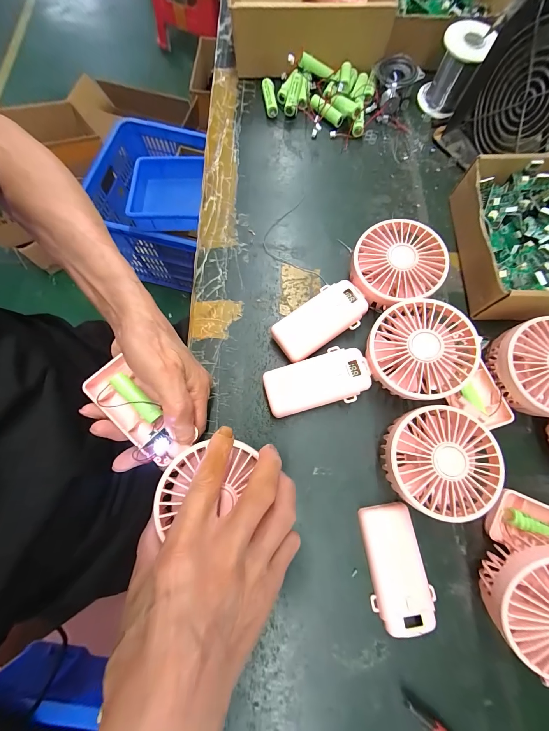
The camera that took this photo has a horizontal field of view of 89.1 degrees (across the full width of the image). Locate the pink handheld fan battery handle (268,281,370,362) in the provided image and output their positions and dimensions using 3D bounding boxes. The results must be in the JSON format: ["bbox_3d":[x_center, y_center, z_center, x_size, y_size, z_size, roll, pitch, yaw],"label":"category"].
[{"bbox_3d":[0.045,-0.043,0.282,0.093,0.031,0.045,-34,77,-7],"label":"pink handheld fan battery handle"}]

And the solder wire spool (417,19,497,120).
[{"bbox_3d":[0.218,-0.363,0.342,0.055,0.066,0.059,0,76,1],"label":"solder wire spool"}]

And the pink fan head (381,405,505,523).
[{"bbox_3d":[0.138,0.082,0.243,0.087,0.044,0.086,0,76,1],"label":"pink fan head"}]

